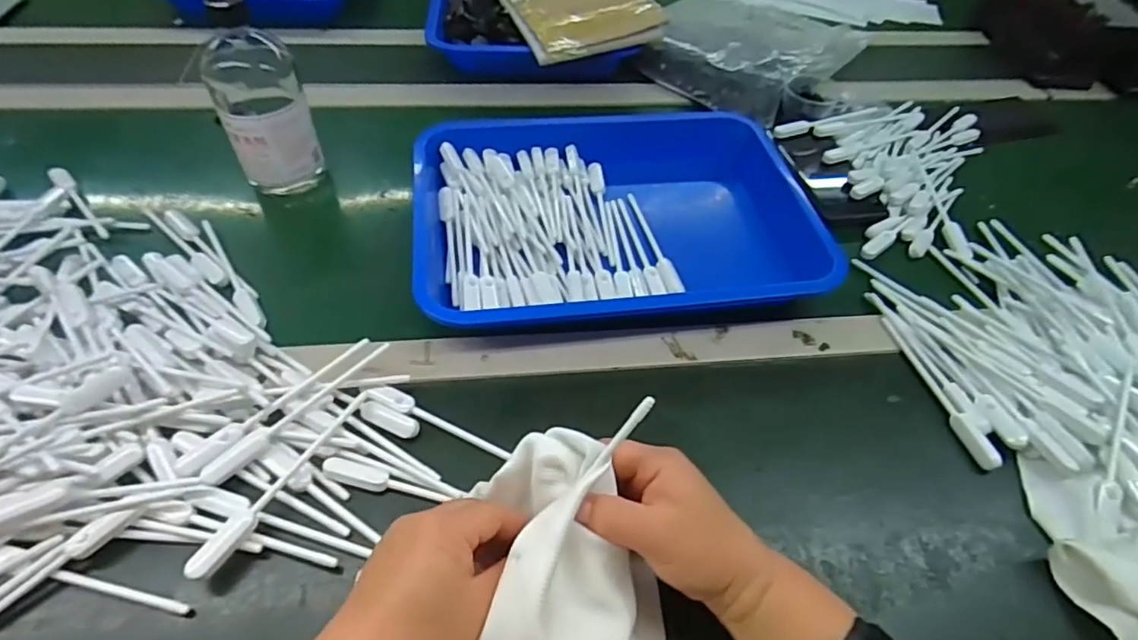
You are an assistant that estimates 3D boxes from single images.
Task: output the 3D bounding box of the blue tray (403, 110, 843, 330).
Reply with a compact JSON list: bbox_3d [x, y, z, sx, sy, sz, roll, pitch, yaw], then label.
[{"bbox_3d":[0.042,-0.113,0.554,0.360,0.044,0.265,-4,52,-9],"label":"blue tray"}]

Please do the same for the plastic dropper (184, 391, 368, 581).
[{"bbox_3d":[-0.183,0.101,0.378,0.014,0.013,0.142,25,54,14],"label":"plastic dropper"}]

